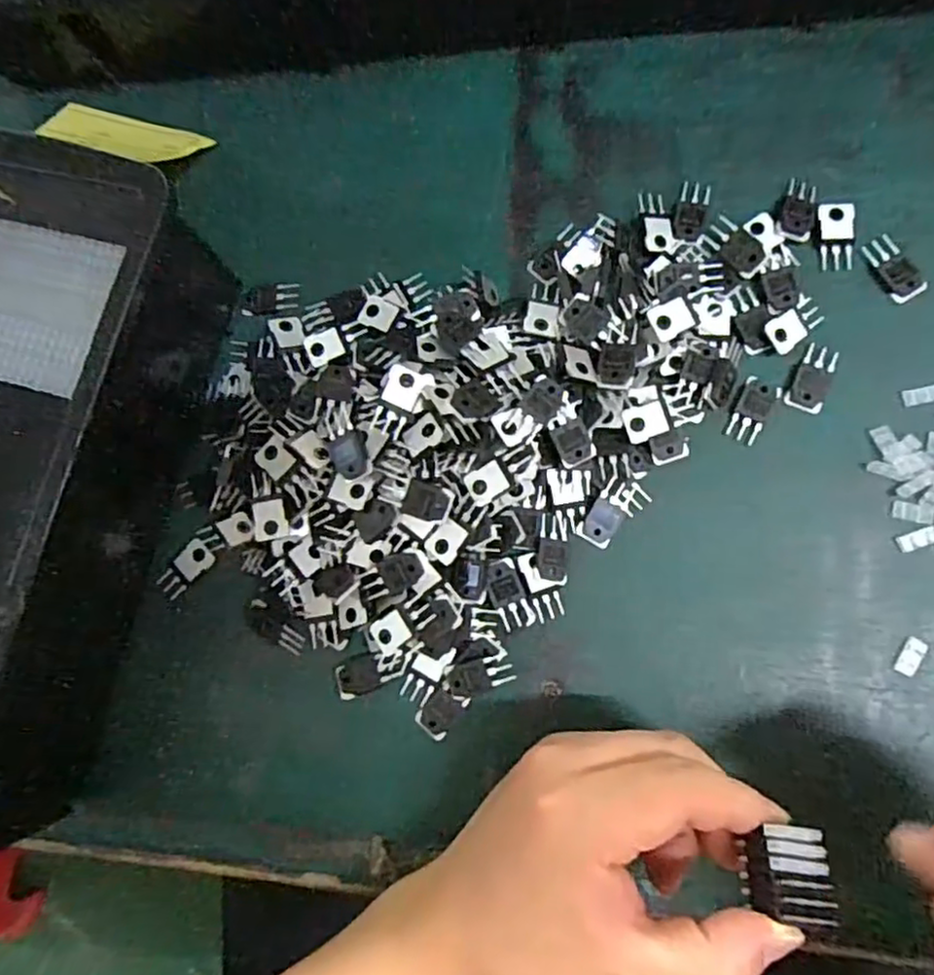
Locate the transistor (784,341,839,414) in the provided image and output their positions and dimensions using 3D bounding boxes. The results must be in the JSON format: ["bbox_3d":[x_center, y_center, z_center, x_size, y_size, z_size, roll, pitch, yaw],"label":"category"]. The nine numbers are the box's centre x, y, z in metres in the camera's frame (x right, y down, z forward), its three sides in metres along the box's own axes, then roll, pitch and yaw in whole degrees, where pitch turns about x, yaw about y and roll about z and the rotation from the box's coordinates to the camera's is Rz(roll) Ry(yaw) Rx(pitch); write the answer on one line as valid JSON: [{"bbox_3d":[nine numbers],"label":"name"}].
[{"bbox_3d":[0.156,-0.049,0.297,0.016,0.004,0.031,20,86,9],"label":"transistor"}]

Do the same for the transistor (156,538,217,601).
[{"bbox_3d":[-0.137,0.040,0.322,0.015,0.007,0.030,41,89,10],"label":"transistor"}]

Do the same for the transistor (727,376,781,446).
[{"bbox_3d":[0.130,-0.035,0.297,0.015,0.004,0.028,25,86,9],"label":"transistor"}]

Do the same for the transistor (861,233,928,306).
[{"bbox_3d":[0.195,-0.100,0.300,0.016,0.004,0.031,-30,80,2],"label":"transistor"}]

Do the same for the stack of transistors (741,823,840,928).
[{"bbox_3d":[0.105,0.128,0.218,0.026,0.016,0.026,-5,64,13],"label":"stack of transistors"}]

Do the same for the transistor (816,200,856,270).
[{"bbox_3d":[0.171,-0.118,0.305,0.017,0.004,0.032,5,83,7],"label":"transistor"}]

